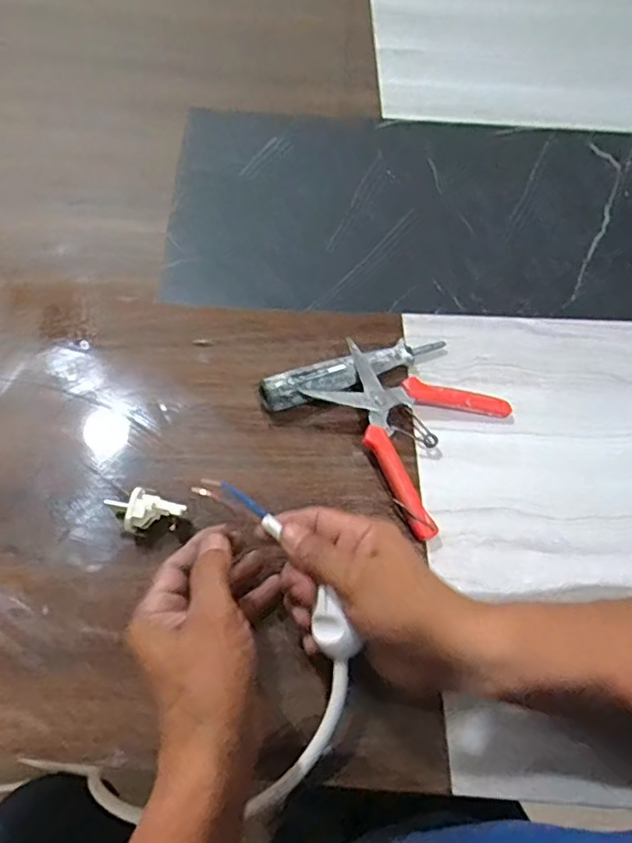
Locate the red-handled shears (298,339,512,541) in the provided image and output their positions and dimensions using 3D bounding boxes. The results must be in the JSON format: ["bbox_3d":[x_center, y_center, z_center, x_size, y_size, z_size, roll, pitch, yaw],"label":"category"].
[{"bbox_3d":[0.066,0.000,0.477,0.137,0.026,0.138,31,62,14],"label":"red-handled shears"}]

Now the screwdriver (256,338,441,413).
[{"bbox_3d":[0.036,-0.043,0.502,0.169,0.027,0.029,-21,63,-15],"label":"screwdriver"}]

